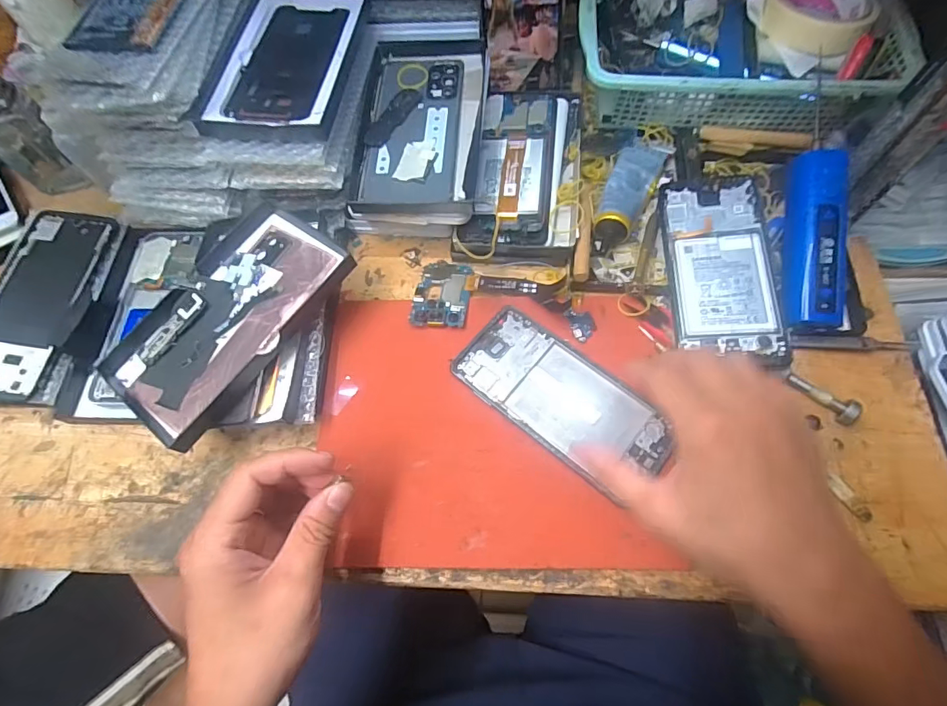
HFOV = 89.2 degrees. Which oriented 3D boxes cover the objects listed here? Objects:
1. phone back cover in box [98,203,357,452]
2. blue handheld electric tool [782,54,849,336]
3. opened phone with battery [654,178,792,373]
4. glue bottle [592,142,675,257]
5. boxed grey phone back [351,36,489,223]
[{"bbox_3d":[-0.178,-0.029,0.349,0.108,0.012,0.174,32,74,19],"label":"phone back cover in box"},{"bbox_3d":[0.257,-0.109,0.360,0.031,0.029,0.181,4,86,3],"label":"blue handheld electric tool"},{"bbox_3d":[0.191,-0.069,0.373,0.074,0.006,0.153,-4,71,13],"label":"opened phone with battery"},{"bbox_3d":[0.136,-0.145,0.419,0.039,0.025,0.131,26,70,13],"label":"glue bottle"},{"bbox_3d":[-0.042,-0.194,0.416,0.099,0.032,0.186,4,72,3],"label":"boxed grey phone back"}]

